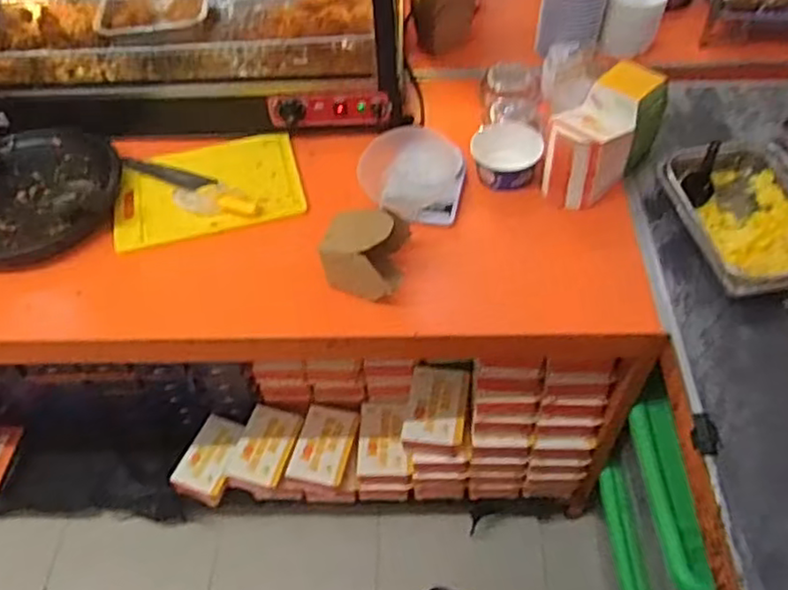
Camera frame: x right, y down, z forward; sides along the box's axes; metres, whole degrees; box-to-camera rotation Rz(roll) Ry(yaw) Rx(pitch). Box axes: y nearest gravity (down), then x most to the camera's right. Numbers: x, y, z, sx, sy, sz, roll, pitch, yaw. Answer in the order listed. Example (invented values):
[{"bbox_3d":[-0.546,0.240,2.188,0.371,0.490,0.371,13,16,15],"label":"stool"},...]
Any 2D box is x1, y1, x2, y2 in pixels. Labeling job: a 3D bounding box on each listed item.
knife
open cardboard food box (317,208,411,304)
[{"bbox_3d":[-0.389,-0.213,1.258,0.324,0.020,0.045,22,57,19],"label":"knife"},{"bbox_3d":[-0.047,-0.069,1.041,0.126,0.089,0.112,3,53,5],"label":"open cardboard food box"}]

